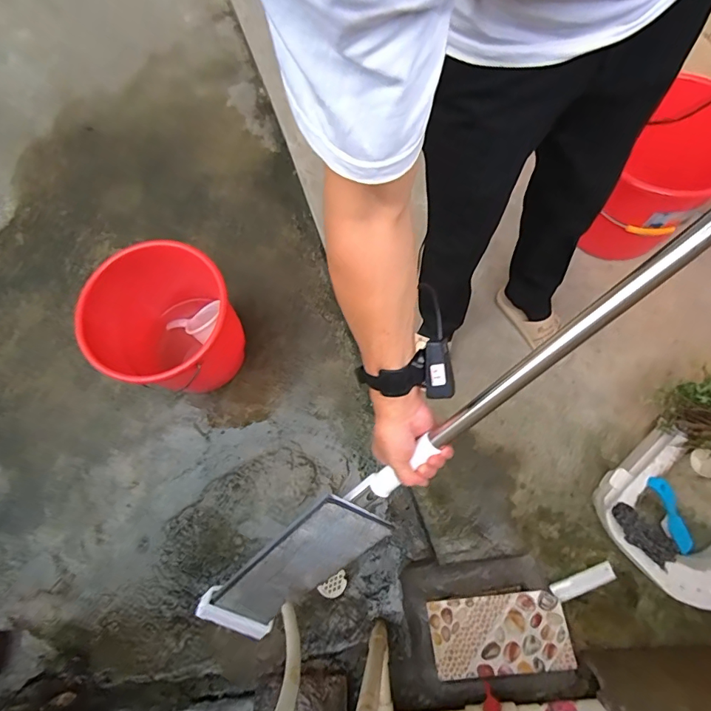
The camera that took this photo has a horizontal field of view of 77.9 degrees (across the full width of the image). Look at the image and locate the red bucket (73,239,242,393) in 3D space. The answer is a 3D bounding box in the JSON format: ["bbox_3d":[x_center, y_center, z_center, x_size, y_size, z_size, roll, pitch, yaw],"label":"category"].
[{"bbox_3d":[-0.488,-0.098,1.250,0.359,0.358,0.413,24,73,12],"label":"red bucket"}]

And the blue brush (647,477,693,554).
[{"bbox_3d":[0.711,0.365,0.989,0.037,0.037,0.231,-34,107,-10],"label":"blue brush"}]

